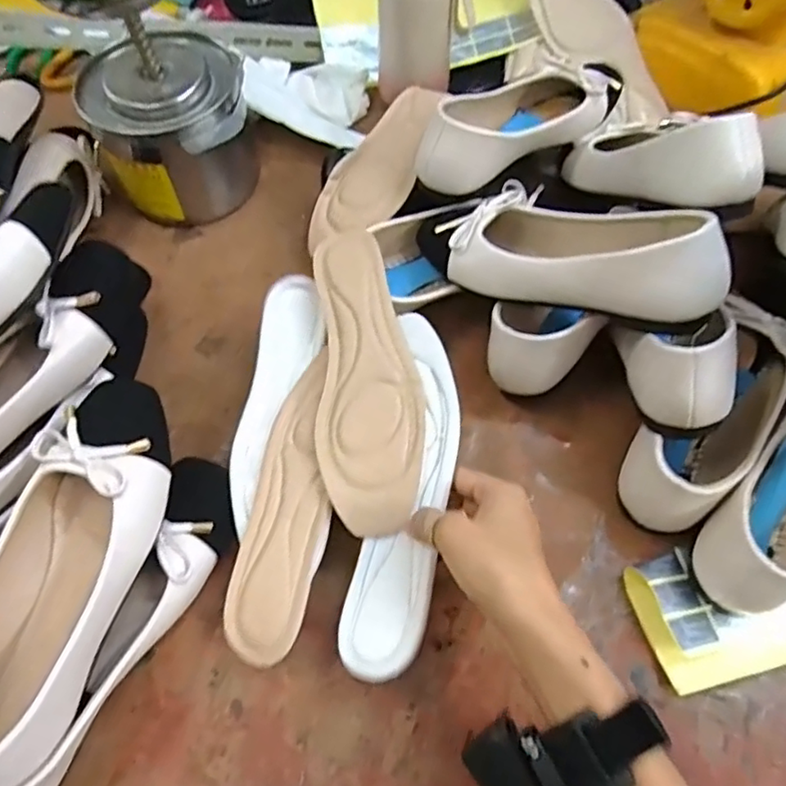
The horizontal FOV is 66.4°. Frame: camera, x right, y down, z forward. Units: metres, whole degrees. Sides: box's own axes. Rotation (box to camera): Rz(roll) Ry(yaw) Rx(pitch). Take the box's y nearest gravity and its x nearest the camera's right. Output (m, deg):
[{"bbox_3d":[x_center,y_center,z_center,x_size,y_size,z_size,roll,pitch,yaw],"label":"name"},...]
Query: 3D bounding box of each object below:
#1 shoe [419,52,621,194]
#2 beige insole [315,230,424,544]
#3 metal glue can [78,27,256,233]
[{"bbox_3d":[0.115,-0.244,0.530,0.231,0.068,0.087,-38,66,-17],"label":"shoe"},{"bbox_3d":[-0.019,-0.019,0.424,0.071,0.009,0.228,-9,70,15],"label":"beige insole"},{"bbox_3d":[-0.199,-0.241,0.545,0.140,0.139,0.120,-14,61,-7],"label":"metal glue can"}]

